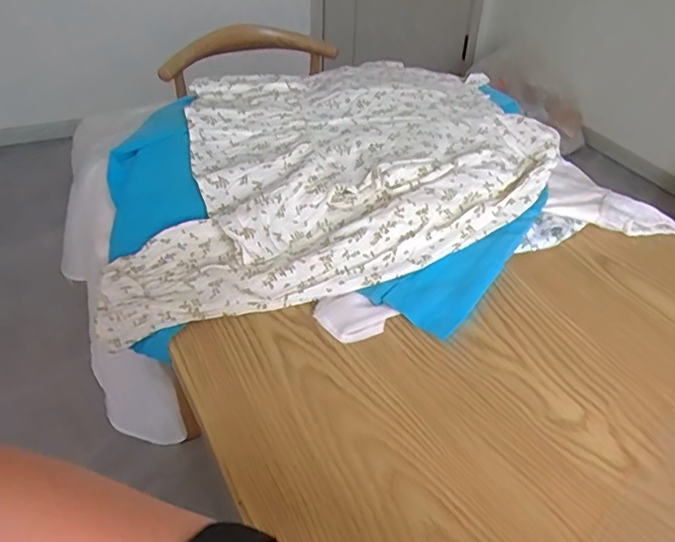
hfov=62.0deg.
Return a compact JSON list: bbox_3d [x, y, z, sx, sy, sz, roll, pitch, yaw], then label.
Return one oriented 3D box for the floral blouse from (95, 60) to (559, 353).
[{"bbox_3d":[-0.014,-0.137,0.706,0.509,0.109,0.425,-8,39,-12],"label":"floral blouse"}]

